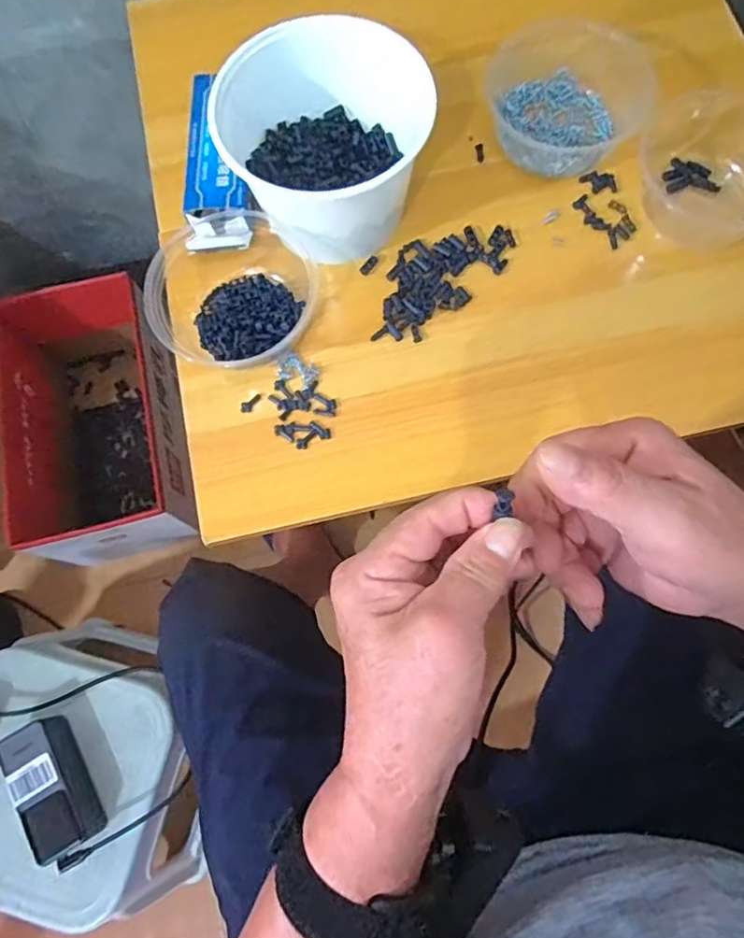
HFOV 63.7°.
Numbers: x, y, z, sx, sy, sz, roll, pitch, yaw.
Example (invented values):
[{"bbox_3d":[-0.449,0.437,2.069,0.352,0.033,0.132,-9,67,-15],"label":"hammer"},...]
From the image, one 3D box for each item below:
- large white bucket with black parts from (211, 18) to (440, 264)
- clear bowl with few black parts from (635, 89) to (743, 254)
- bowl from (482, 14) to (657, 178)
[{"bbox_3d":[-0.033,-0.269,0.494,0.139,0.114,0.148,0,74,1],"label":"large white bucket with black parts"},{"bbox_3d":[0.301,-0.255,0.517,0.132,0.048,0.136,-24,75,-6],"label":"clear bowl with few black parts"},{"bbox_3d":[0.173,-0.341,0.539,0.128,0.059,0.130,0,74,1],"label":"bowl"}]

